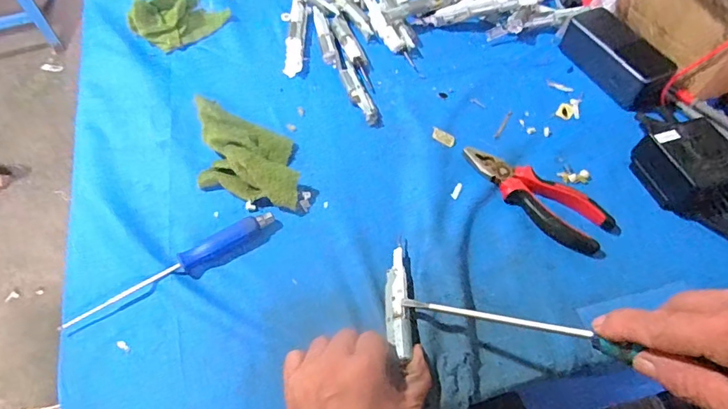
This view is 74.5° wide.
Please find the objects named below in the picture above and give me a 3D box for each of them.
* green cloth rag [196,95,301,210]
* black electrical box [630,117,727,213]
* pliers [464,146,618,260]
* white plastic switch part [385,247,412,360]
[{"bbox_3d":[-0.121,-0.059,0.489,0.093,0.038,0.149,-8,57,-8],"label":"green cloth rag"},{"bbox_3d":[0.328,-0.038,0.481,0.073,0.053,0.076,-12,57,-11],"label":"black electrical box"},{"bbox_3d":[0.171,-0.010,0.475,0.161,0.017,0.052,35,61,19],"label":"pliers"},{"bbox_3d":[0.028,0.079,0.402,0.019,0.009,0.100,1,51,-1],"label":"white plastic switch part"}]

